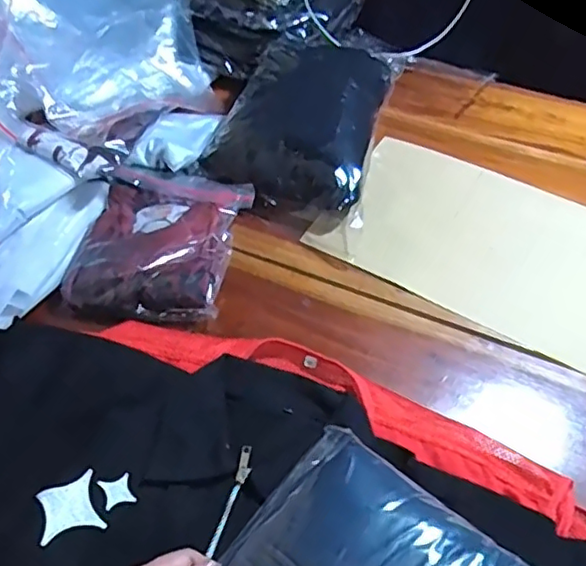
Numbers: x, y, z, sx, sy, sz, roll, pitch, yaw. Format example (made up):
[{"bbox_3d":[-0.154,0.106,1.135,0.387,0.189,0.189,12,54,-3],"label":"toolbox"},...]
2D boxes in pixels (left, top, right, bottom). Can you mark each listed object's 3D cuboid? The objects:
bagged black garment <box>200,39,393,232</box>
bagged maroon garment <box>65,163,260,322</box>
[{"bbox_3d":[0.031,-0.236,0.843,0.209,0.082,0.323,18,52,15],"label":"bagged black garment"},{"bbox_3d":[-0.157,-0.051,0.726,0.172,0.038,0.212,10,50,7],"label":"bagged maroon garment"}]

